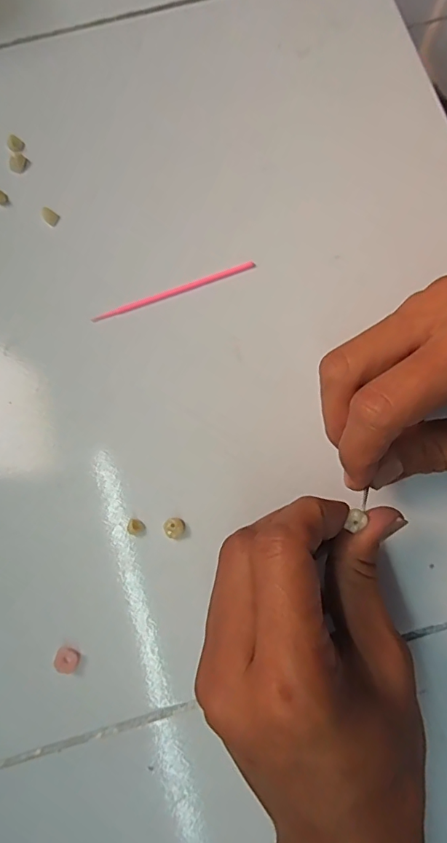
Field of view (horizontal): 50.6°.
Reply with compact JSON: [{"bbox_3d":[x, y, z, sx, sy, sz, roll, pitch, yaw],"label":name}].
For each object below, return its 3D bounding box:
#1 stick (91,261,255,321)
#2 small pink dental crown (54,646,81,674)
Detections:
[{"bbox_3d":[-0.028,-0.073,0.267,0.095,0.005,0.004,-20,80,-4],"label":"stick"},{"bbox_3d":[-0.076,0.116,0.229,0.012,0.007,0.009,30,80,5],"label":"small pink dental crown"}]

